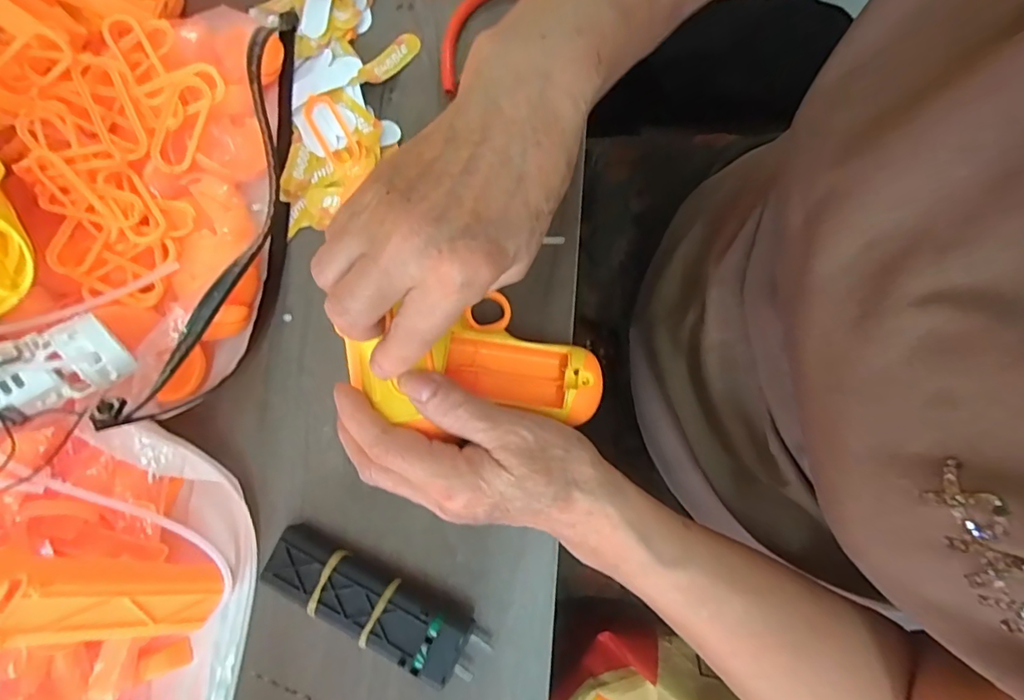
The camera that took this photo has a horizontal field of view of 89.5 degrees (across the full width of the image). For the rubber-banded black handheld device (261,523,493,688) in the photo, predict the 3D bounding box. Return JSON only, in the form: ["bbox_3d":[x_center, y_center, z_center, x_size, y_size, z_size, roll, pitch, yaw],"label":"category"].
[{"bbox_3d":[-0.070,0.130,0.264,0.117,0.025,0.031,25,82,8],"label":"rubber-banded black handheld device"}]

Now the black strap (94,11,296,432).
[{"bbox_3d":[-0.155,-0.089,0.289,0.041,0.062,0.267,6,80,5],"label":"black strap"}]

